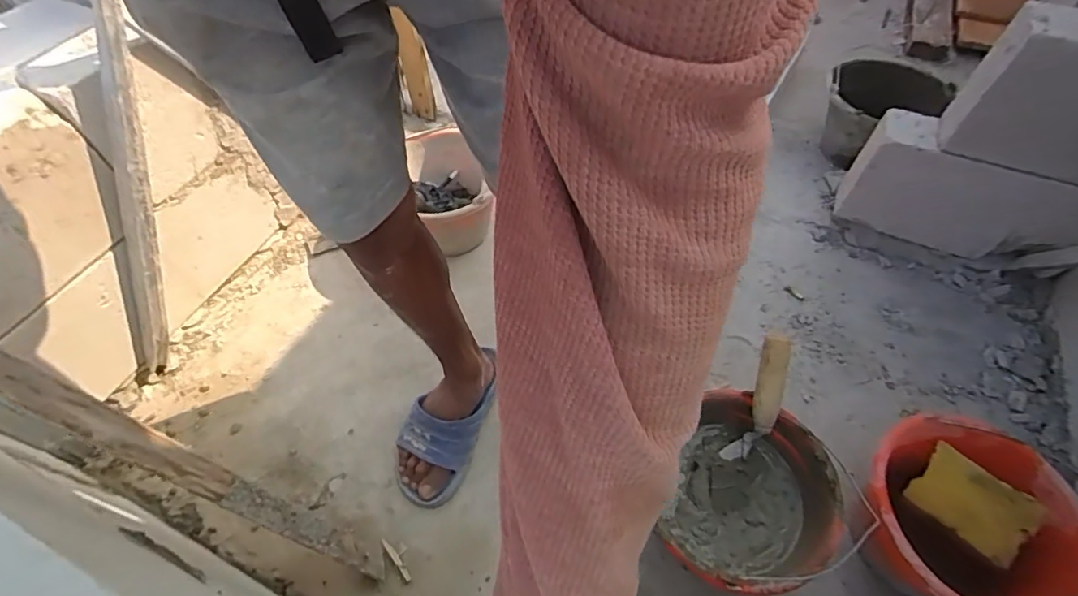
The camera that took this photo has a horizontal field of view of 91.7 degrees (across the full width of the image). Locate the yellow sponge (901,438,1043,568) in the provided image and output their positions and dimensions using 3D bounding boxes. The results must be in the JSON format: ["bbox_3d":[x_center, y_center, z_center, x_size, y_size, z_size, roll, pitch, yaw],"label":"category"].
[{"bbox_3d":[0.545,0.257,0.661,0.118,0.024,0.086,38,94,38],"label":"yellow sponge"}]

